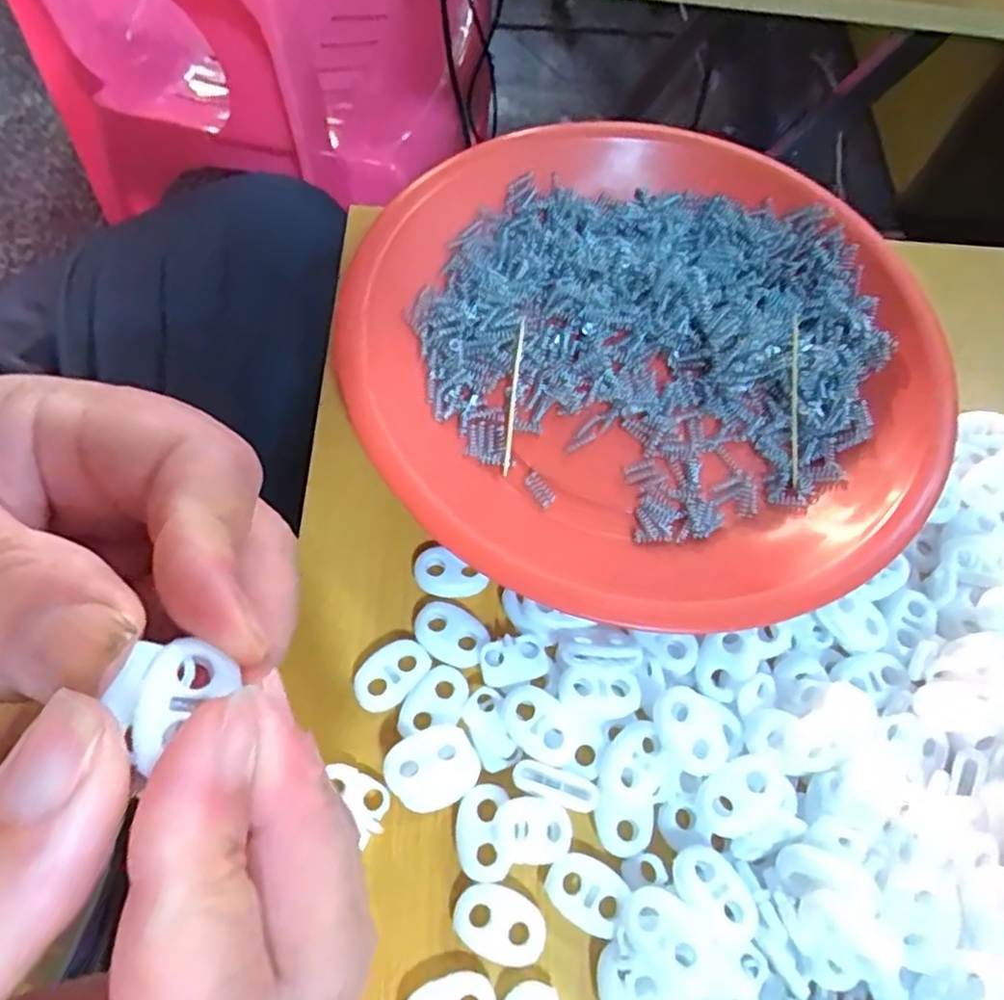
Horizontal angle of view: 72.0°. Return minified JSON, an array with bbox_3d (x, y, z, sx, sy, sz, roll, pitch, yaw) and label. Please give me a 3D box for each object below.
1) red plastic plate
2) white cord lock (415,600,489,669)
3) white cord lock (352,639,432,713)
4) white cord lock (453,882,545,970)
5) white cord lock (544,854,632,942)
[{"bbox_3d":[0.047,-0.048,0.229,0.186,0.025,0.181,1,66,-2],"label":"red plastic plate"},{"bbox_3d":[-0.015,0.037,0.196,0.021,0.004,0.015,26,65,7],"label":"white cord lock"},{"bbox_3d":[-0.030,0.047,0.189,0.014,0.004,0.022,41,68,13],"label":"white cord lock"},{"bbox_3d":[0.000,0.103,0.167,0.022,0.004,0.015,20,67,7],"label":"white cord lock"},{"bbox_3d":[0.021,0.096,0.169,0.019,0.004,0.015,28,68,10],"label":"white cord lock"}]

